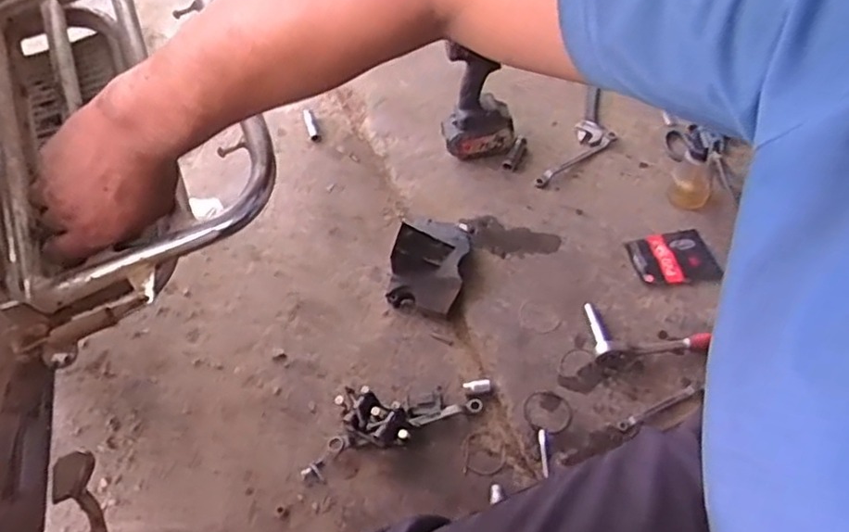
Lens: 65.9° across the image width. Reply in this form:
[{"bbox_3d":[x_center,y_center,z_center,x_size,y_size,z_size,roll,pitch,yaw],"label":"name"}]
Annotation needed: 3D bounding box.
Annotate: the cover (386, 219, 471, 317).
[{"bbox_3d":[0.011,-0.007,1.053,0.112,0.080,0.152,13,54,12],"label":"cover"}]

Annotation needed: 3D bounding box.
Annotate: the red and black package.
[{"bbox_3d":[0.407,-0.019,1.068,0.139,0.014,0.104,-7,53,-4],"label":"red and black package"}]

